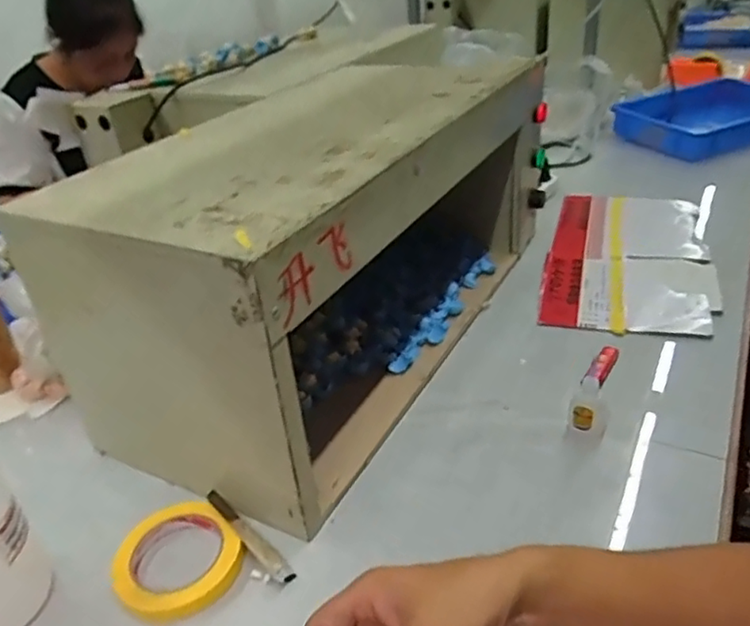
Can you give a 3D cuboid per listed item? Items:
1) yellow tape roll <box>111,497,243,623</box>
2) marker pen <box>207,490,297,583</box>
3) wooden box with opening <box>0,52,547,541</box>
[{"bbox_3d":[-0.173,0.209,0.546,0.114,0.015,0.101,23,41,38],"label":"yellow tape roll"},{"bbox_3d":[-0.112,0.196,0.559,0.017,0.016,0.116,-29,39,-33],"label":"marker pen"},{"bbox_3d":[-0.037,-0.102,0.765,0.283,0.297,0.638,14,40,26],"label":"wooden box with opening"}]

